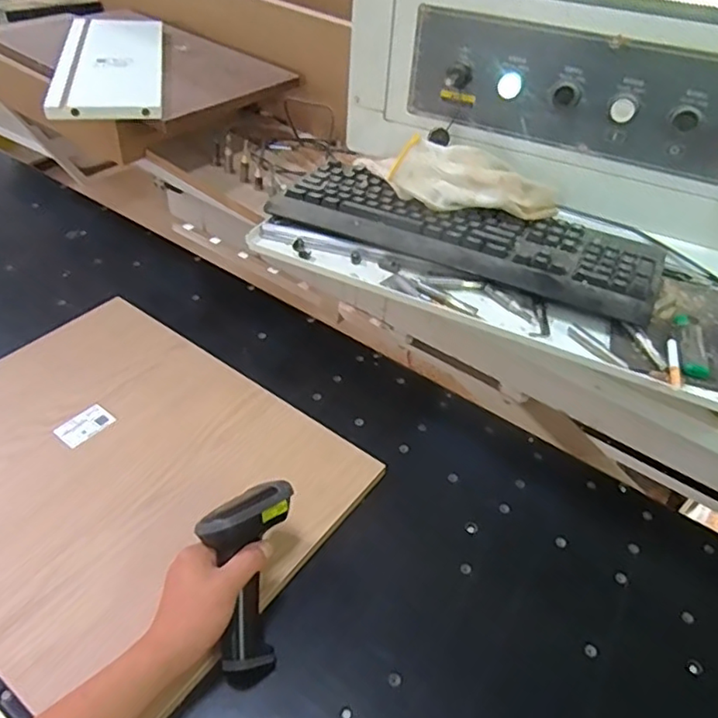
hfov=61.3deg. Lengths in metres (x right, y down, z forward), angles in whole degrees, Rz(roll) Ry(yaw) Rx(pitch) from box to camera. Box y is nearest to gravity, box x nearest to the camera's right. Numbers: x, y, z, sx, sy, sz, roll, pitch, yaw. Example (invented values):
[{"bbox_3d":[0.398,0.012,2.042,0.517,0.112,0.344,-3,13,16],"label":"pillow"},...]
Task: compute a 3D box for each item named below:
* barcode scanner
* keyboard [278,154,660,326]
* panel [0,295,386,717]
[{"bbox_3d":[-0.105,0.211,0.571,0.083,0.053,0.181,-1,80,-5],"label":"barcode scanner"},{"bbox_3d":[0.123,-0.153,0.711,0.437,0.026,0.147,21,45,15],"label":"keyboard"},{"bbox_3d":[-0.285,0.125,0.702,0.499,0.017,0.395,29,48,23],"label":"panel"}]

